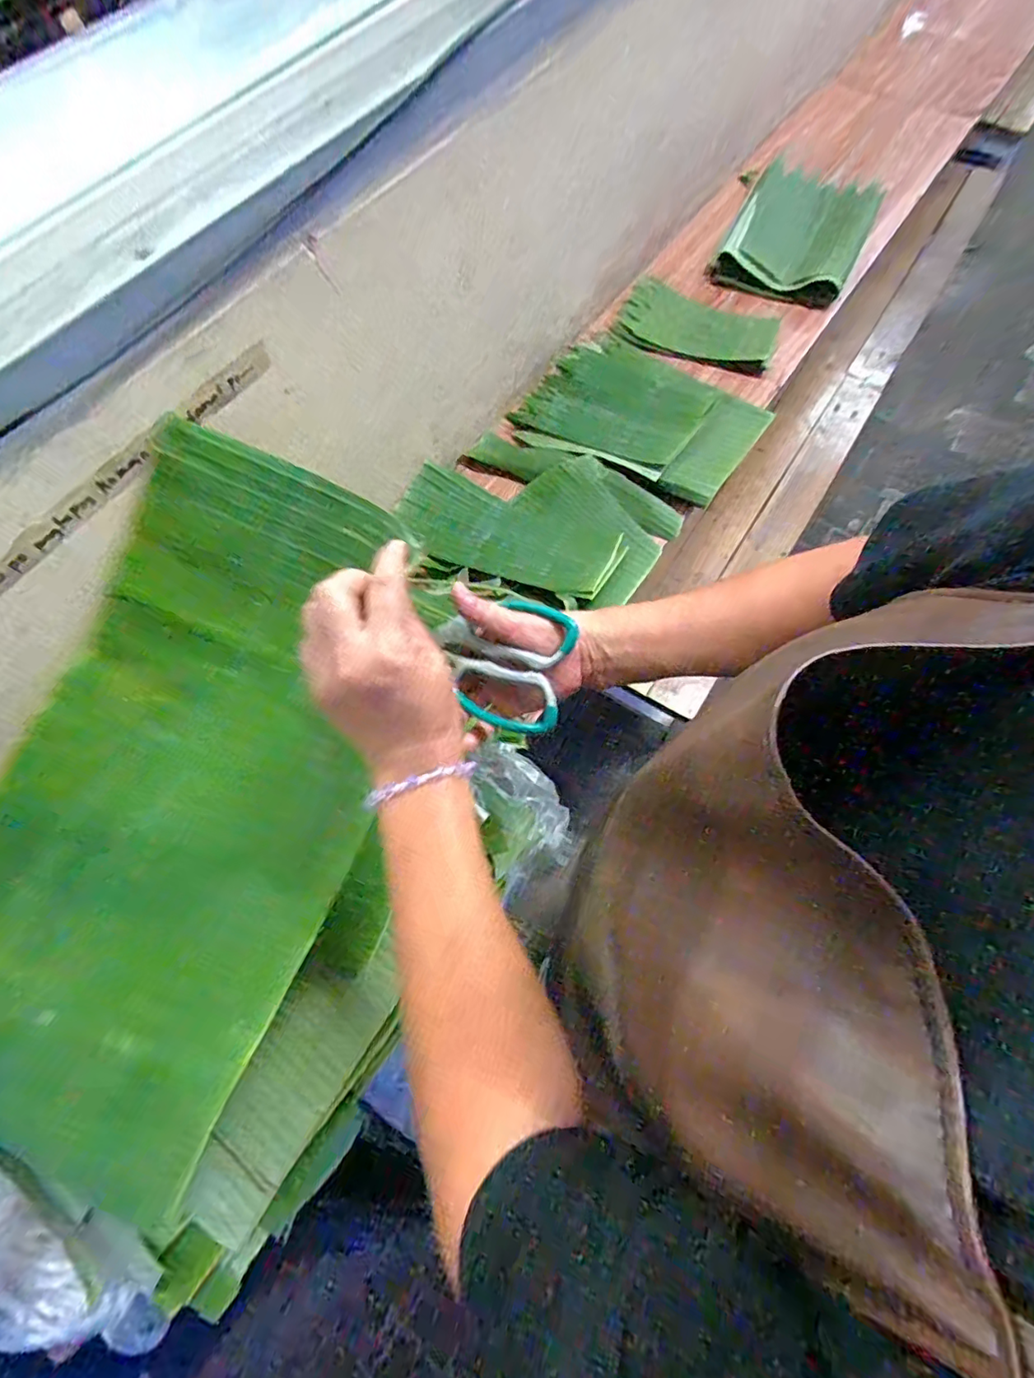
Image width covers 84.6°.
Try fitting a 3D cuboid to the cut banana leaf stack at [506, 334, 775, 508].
[{"bbox_3d":[0.178,-0.389,0.808,0.306,0.028,0.239,31,71,15],"label":"cut banana leaf stack"}]

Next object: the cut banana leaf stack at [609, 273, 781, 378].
[{"bbox_3d":[0.276,-0.561,0.868,0.231,0.027,0.127,20,69,11],"label":"cut banana leaf stack"}]

